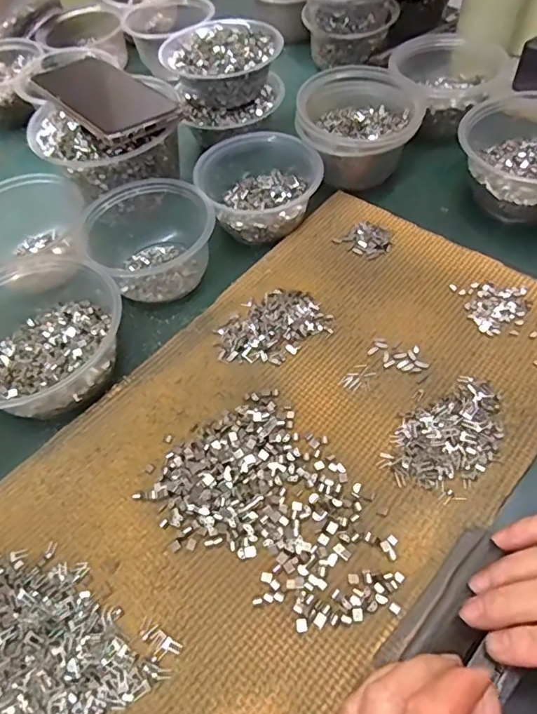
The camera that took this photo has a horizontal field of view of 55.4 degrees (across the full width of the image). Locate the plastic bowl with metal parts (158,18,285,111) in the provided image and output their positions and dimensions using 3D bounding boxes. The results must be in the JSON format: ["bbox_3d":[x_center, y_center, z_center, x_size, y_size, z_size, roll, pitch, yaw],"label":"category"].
[{"bbox_3d":[-0.048,-0.304,0.531,0.123,0.046,0.111,0,56,4],"label":"plastic bowl with metal parts"}]

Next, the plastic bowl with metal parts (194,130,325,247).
[{"bbox_3d":[-0.010,-0.163,0.481,0.106,0.052,0.105,-2,56,3],"label":"plastic bowl with metal parts"}]

